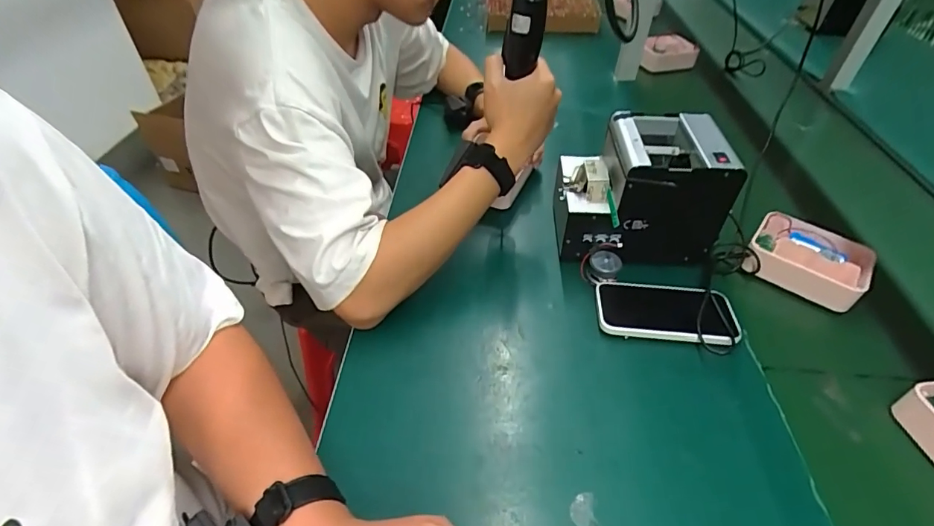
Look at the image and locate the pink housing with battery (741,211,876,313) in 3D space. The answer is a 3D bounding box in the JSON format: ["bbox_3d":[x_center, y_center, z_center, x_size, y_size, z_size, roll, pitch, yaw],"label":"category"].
[{"bbox_3d":[0.428,-0.004,0.584,0.126,0.052,0.088,28,51,26],"label":"pink housing with battery"}]

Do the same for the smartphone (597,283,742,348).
[{"bbox_3d":[0.224,0.053,0.524,0.148,0.014,0.077,5,40,9],"label":"smartphone"}]

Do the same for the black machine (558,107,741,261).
[{"bbox_3d":[0.214,-0.087,0.583,0.194,0.152,0.135,2,44,3],"label":"black machine"}]

